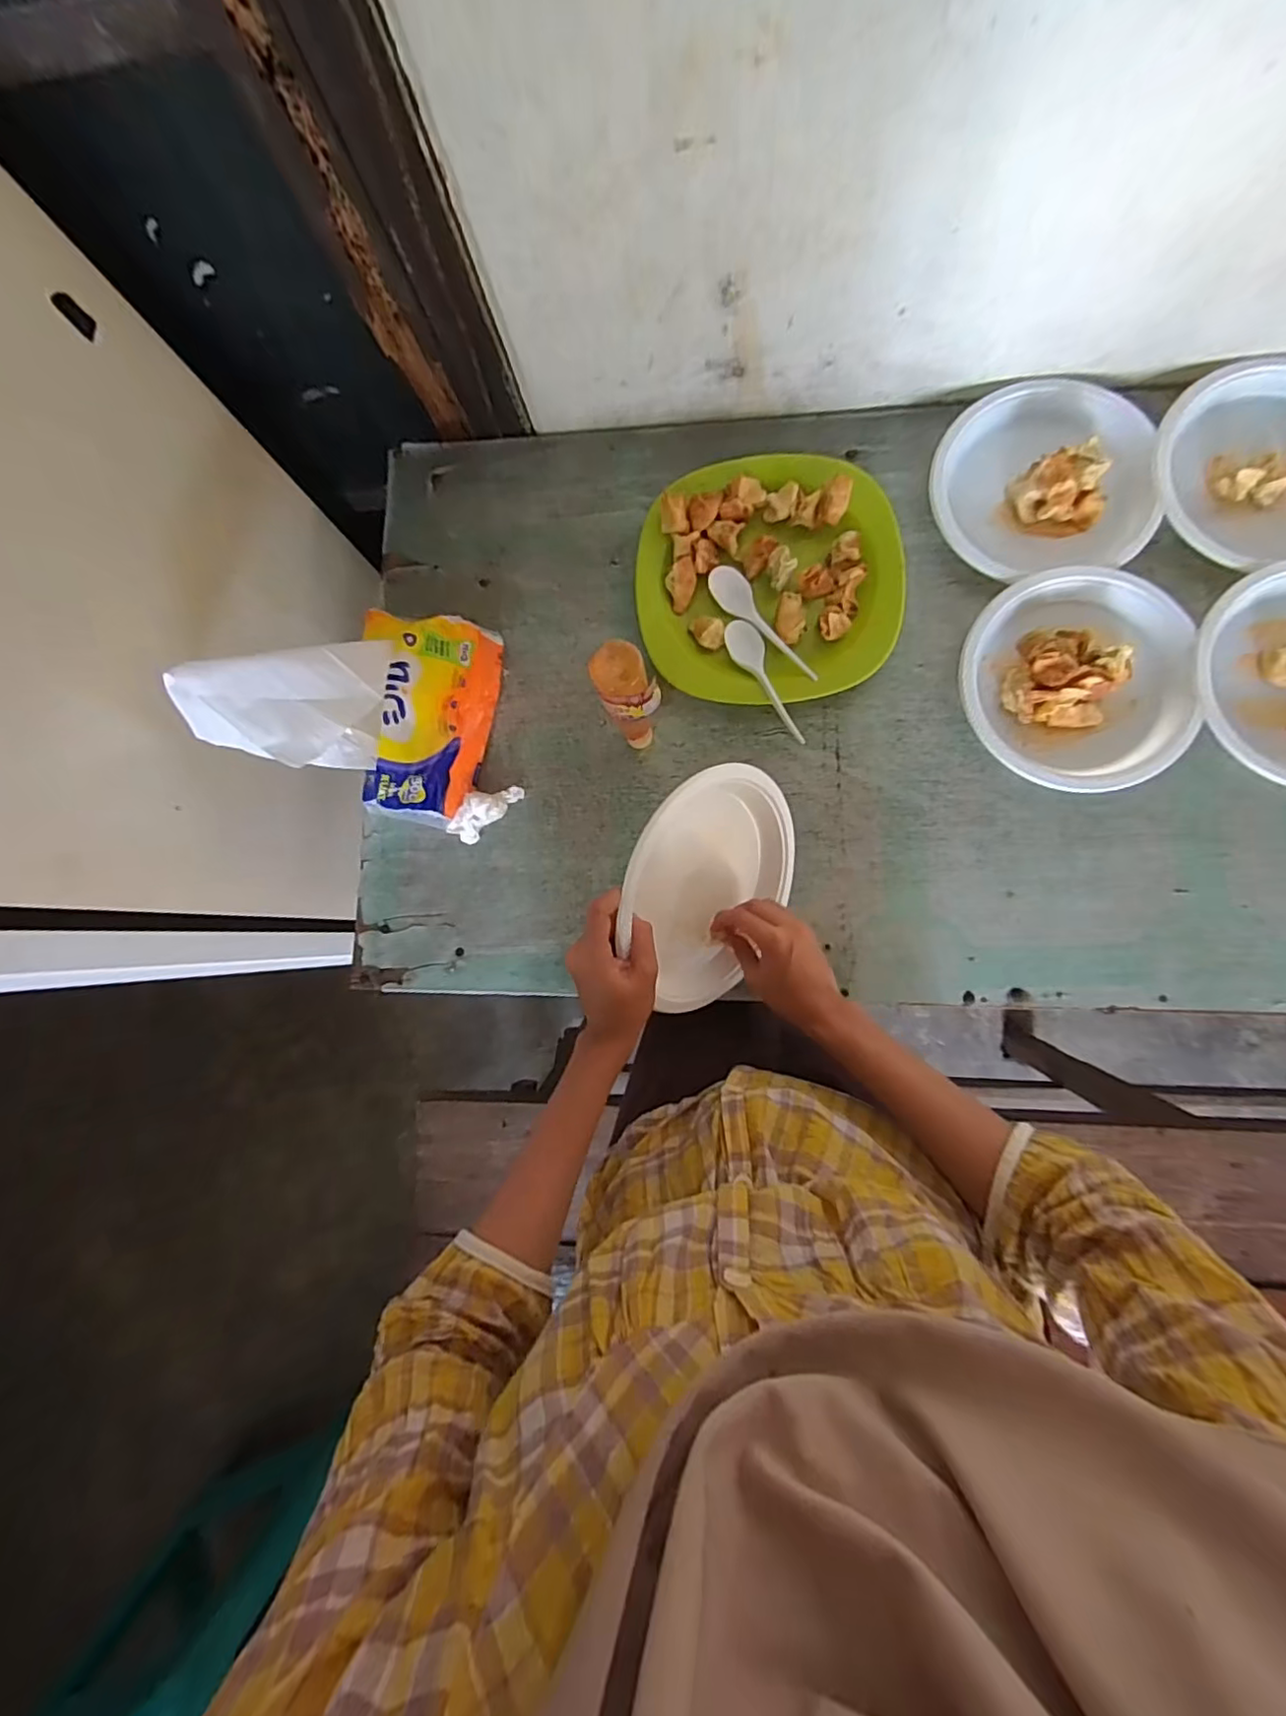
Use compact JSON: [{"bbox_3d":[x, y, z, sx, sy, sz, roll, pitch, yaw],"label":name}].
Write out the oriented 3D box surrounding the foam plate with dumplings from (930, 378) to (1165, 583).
[{"bbox_3d":[0.381,-0.366,0.579,0.191,0.032,0.196,-1,83,6],"label":"foam plate with dumplings"}]

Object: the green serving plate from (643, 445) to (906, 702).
[{"bbox_3d":[0.120,-0.273,0.598,0.242,0.035,0.241,-5,82,5],"label":"green serving plate"}]

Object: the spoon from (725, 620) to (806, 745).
[{"bbox_3d":[0.116,-0.166,0.578,0.033,0.017,0.149,-21,63,3],"label":"spoon"}]

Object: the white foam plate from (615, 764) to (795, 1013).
[{"bbox_3d":[0.052,0.017,0.503,0.028,0.180,0.193,21,71,43],"label":"white foam plate"}]

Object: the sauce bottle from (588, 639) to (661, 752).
[{"bbox_3d":[-0.009,-0.129,0.528,0.043,0.165,0.042,-1,83,6],"label":"sauce bottle"}]

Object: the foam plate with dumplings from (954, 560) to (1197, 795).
[{"bbox_3d":[0.392,-0.163,0.553,0.189,0.033,0.197,-1,83,6],"label":"foam plate with dumplings"}]

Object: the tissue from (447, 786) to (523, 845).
[{"bbox_3d":[-0.158,-0.049,0.606,0.077,0.026,0.030,-44,81,-1],"label":"tissue"}]

